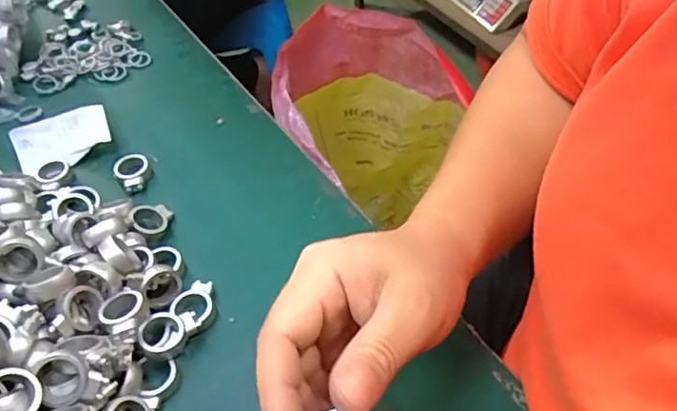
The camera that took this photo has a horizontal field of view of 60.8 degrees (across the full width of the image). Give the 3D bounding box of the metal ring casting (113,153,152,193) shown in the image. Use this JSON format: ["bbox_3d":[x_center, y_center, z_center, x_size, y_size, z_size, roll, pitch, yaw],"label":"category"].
[{"bbox_3d":[-0.155,-0.026,0.437,0.026,0.010,0.034,-31,52,-25],"label":"metal ring casting"}]

